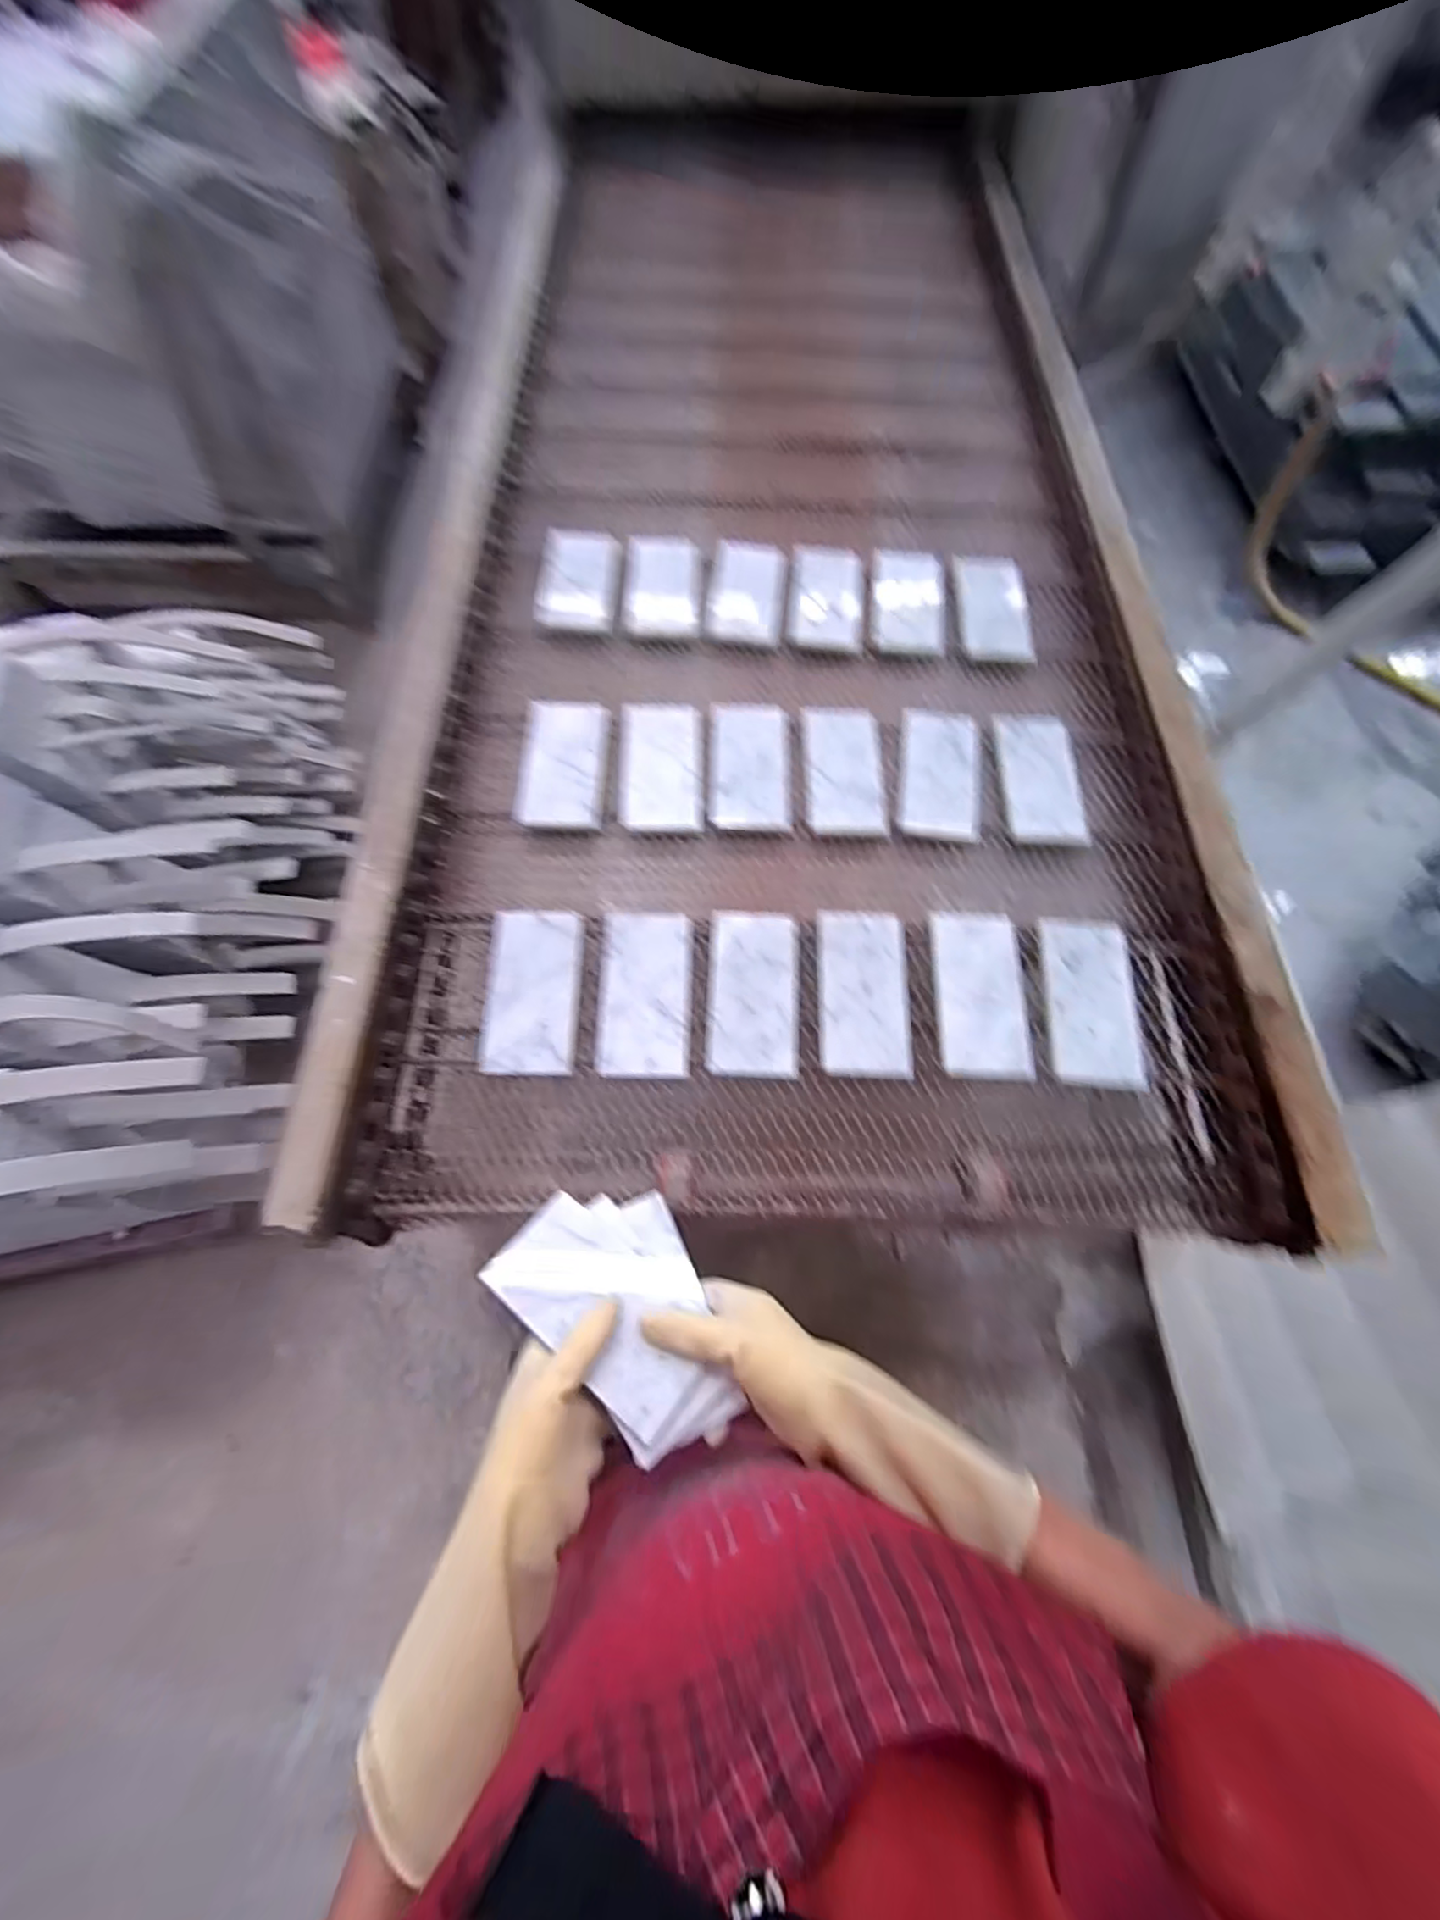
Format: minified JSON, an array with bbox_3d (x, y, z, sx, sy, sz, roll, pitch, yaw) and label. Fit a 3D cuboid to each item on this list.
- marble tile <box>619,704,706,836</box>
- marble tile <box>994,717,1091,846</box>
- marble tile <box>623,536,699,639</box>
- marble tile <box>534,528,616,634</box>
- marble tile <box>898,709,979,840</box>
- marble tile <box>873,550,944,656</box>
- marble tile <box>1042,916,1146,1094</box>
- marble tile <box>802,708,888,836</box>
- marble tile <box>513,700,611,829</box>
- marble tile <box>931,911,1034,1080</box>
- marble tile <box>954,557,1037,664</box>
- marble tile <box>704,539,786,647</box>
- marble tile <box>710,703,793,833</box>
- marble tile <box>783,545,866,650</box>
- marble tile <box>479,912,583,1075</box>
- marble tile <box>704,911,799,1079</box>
[{"bbox_3d":[-0.062,-0.209,0.697,0.085,0.016,0.163,-1,66,-2],"label":"marble tile"},{"bbox_3d":[0.353,-0.203,0.709,0.085,0.009,0.171,4,66,1],"label":"marble tile"},{"bbox_3d":[-0.072,-0.462,0.803,0.087,0.016,0.163,-1,66,-2],"label":"marble tile"},{"bbox_3d":[-0.174,-0.464,0.797,0.092,0.015,0.164,1,66,-1],"label":"marble tile"},{"bbox_3d":[0.240,-0.209,0.707,0.080,0.016,0.174,9,66,3],"label":"marble tile"},{"bbox_3d":[0.236,-0.449,0.811,0.088,0.012,0.168,6,66,2],"label":"marble tile"},{"bbox_3d":[0.350,0.038,0.611,0.082,0.010,0.162,6,66,1],"label":"marble tile"},{"bbox_3d":[0.134,-0.205,0.704,0.077,0.018,0.157,0,66,-1],"label":"marble tile"},{"bbox_3d":[-0.166,-0.210,0.694,0.089,0.015,0.155,1,66,-1],"label":"marble tile"},{"bbox_3d":[0.244,0.028,0.609,0.078,0.017,0.166,3,66,0],"label":"marble tile"},{"bbox_3d":[0.342,-0.441,0.810,0.086,0.014,0.169,1,66,0],"label":"marble tile"},{"bbox_3d":[0.034,-0.461,0.810,0.087,0.013,0.164,6,66,2],"label":"marble tile"},{"bbox_3d":[0.032,-0.211,0.703,0.084,0.018,0.163,1,66,-1],"label":"marble tile"},{"bbox_3d":[0.133,-0.454,0.811,0.091,0.013,0.166,6,66,1],"label":"marble tile"},{"bbox_3d":[-0.172,0.027,0.595,0.082,0.006,0.151,1,72,-1],"label":"marble tile"},{"bbox_3d":[0.031,0.030,0.607,0.081,0.013,0.157,3,66,0],"label":"marble tile"}]

